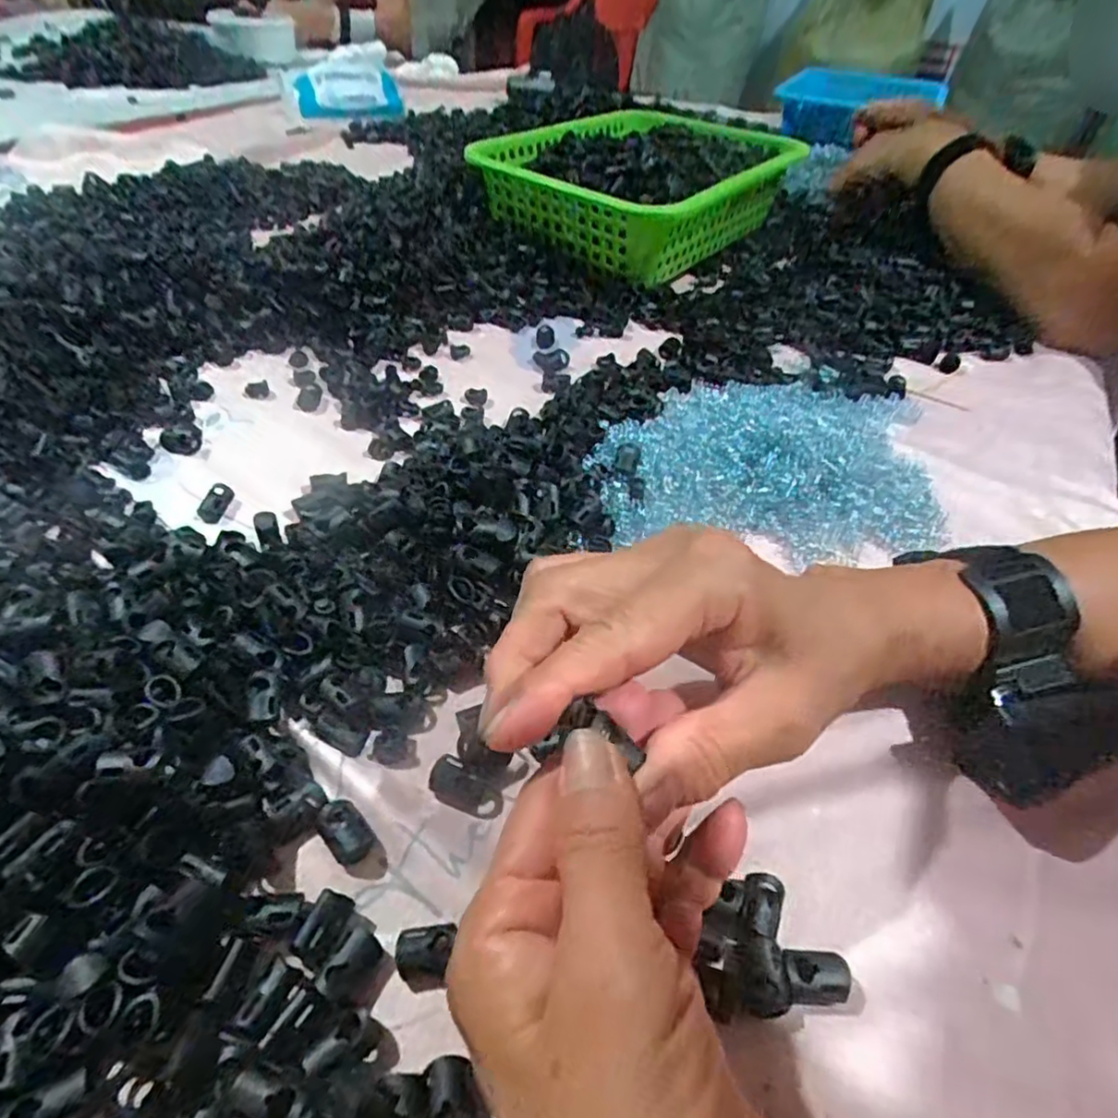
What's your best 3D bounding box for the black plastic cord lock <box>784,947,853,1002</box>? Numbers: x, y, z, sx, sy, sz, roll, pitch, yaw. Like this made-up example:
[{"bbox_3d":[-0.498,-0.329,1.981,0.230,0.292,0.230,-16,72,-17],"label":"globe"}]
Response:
[{"bbox_3d":[0.081,0.130,0.206,0.018,0.007,0.015,5,44,-3],"label":"black plastic cord lock"}]

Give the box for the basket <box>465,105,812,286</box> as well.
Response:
[{"bbox_3d":[0.074,-0.351,0.625,0.204,0.090,0.289,34,50,25],"label":"basket"}]

